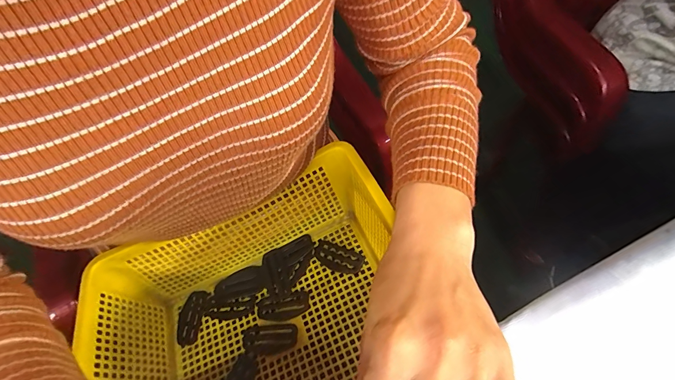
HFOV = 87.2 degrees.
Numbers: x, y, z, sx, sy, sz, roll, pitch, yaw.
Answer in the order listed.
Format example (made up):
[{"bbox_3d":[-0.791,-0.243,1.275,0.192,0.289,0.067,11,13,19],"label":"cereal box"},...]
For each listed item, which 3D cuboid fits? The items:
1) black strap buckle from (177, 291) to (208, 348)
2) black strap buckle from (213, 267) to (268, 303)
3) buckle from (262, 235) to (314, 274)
[{"bbox_3d":[-0.168,0.147,0.408,0.028,0.006,0.060,2,57,1],"label":"black strap buckle"},{"bbox_3d":[-0.113,0.110,0.415,0.066,0.005,0.033,-19,57,7],"label":"black strap buckle"},{"bbox_3d":[-0.058,0.075,0.417,0.062,0.009,0.027,-24,60,-15],"label":"buckle"}]

